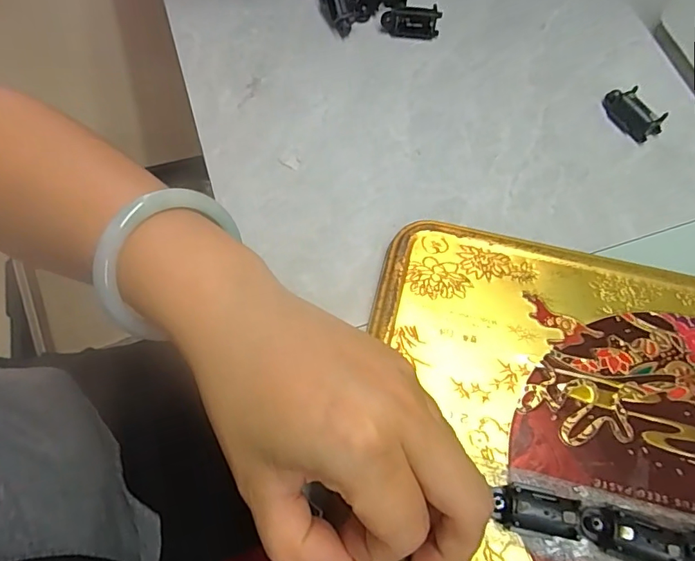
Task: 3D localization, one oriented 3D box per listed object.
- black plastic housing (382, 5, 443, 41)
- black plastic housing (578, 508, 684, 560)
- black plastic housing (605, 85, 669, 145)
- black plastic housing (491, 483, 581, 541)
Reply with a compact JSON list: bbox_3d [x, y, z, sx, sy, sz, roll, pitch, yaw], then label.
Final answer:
[{"bbox_3d":[0.039,-0.161,0.309,0.035,0.016,0.010,5,68,2],"label":"black plastic housing"},{"bbox_3d":[0.109,0.098,0.188,0.037,0.015,0.014,18,69,7],"label":"black plastic housing"},{"bbox_3d":[0.163,-0.097,0.282,0.016,0.012,0.035,-31,71,-12],"label":"black plastic housing"},{"bbox_3d":[0.074,0.090,0.192,0.033,0.016,0.015,12,68,4],"label":"black plastic housing"}]

